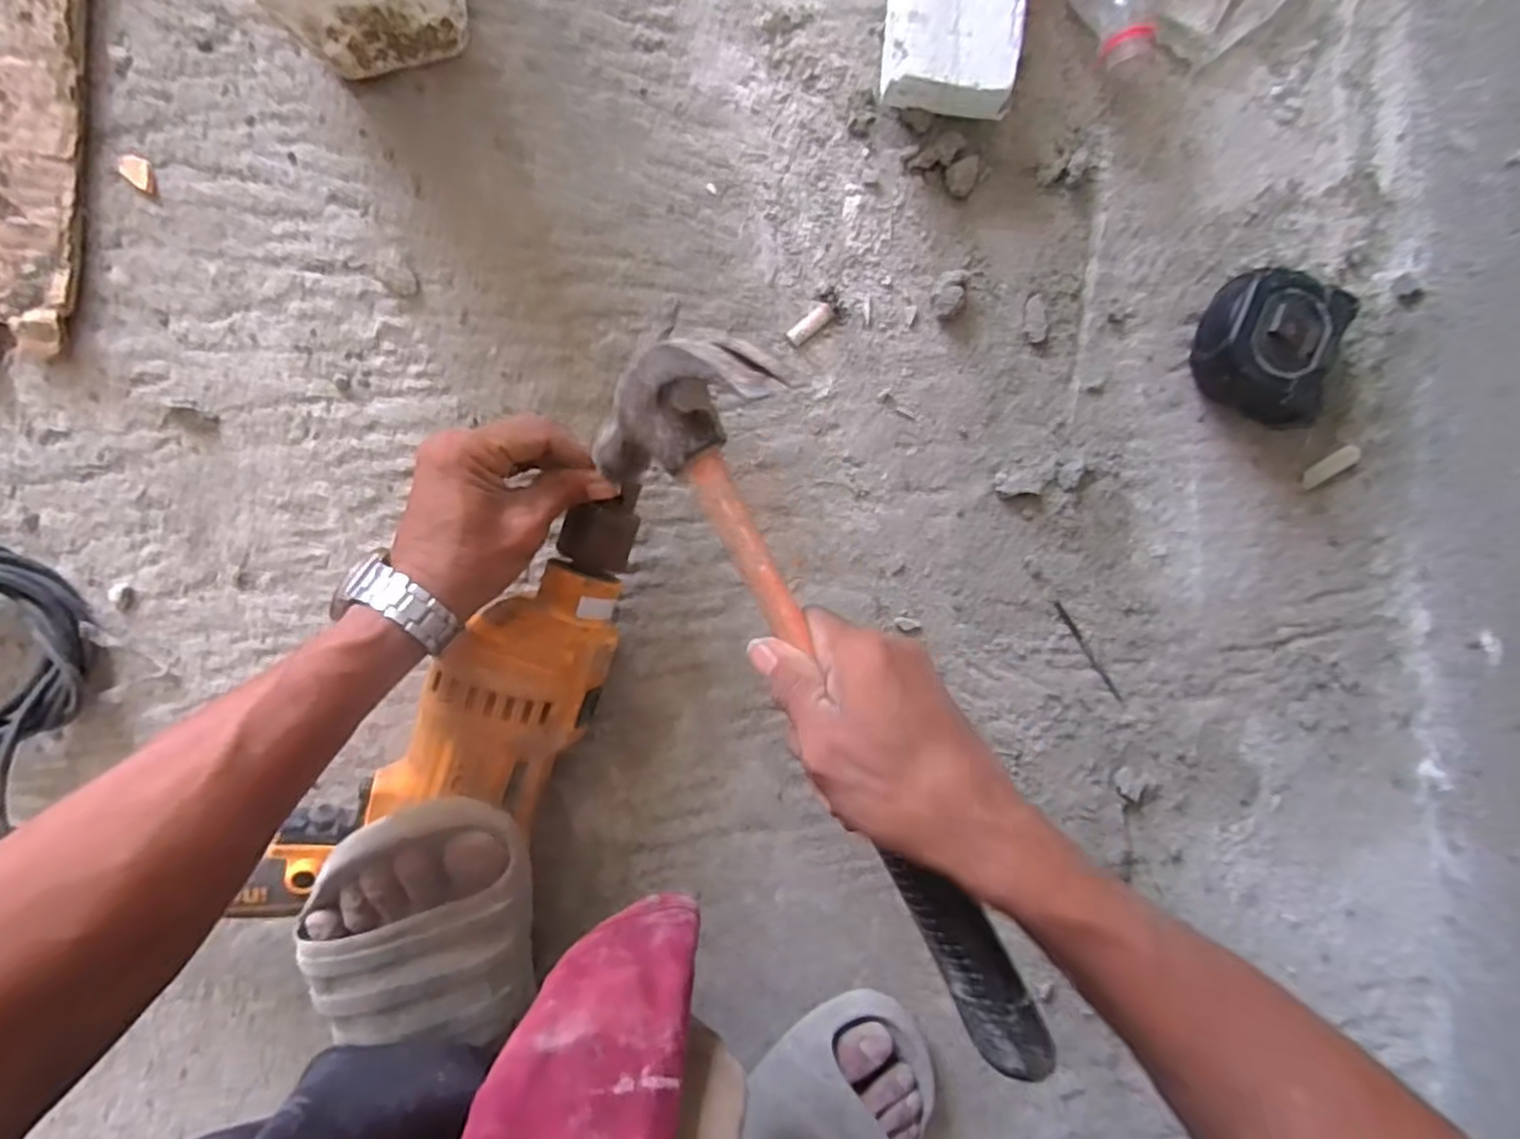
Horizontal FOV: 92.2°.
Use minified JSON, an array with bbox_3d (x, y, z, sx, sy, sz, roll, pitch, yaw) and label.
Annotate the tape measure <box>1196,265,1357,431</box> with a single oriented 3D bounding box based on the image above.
[{"bbox_3d":[0.317,-0.141,0.459,0.078,0.041,0.083,18,92,-5],"label":"tape measure"}]

